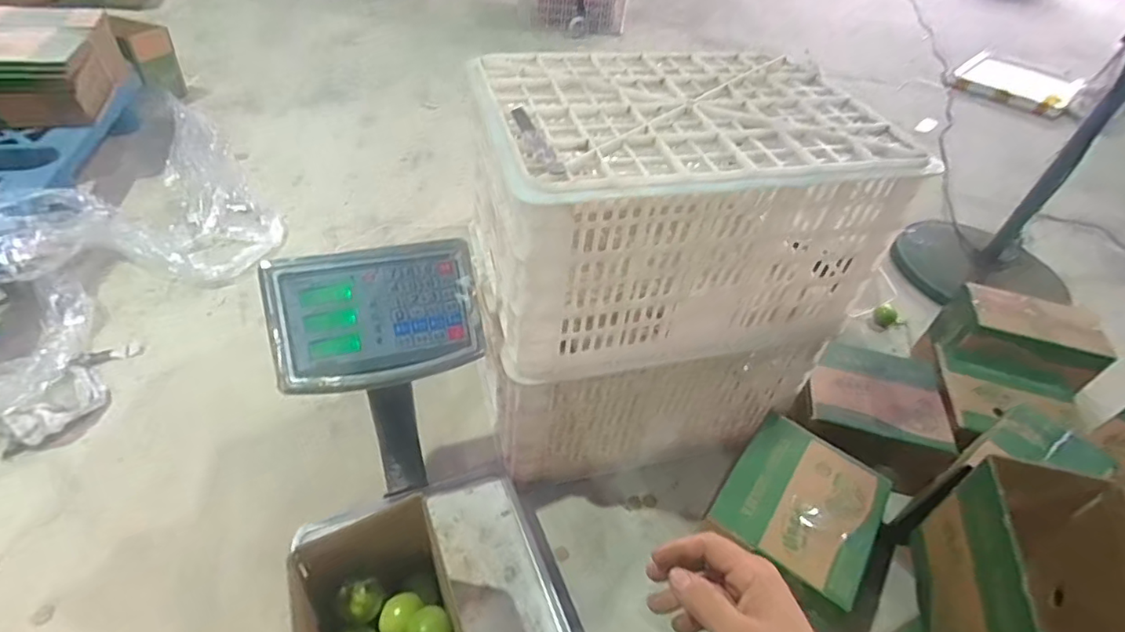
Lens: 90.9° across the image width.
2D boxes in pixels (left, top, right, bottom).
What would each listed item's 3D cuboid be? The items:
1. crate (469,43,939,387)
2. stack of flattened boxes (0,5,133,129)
[{"bbox_3d":[0.136,-0.153,0.759,0.491,0.300,0.331,-3,45,-11],"label":"crate"},{"bbox_3d":[-1.225,-0.594,1.287,0.279,0.172,0.370,-11,46,-18],"label":"stack of flattened boxes"}]

